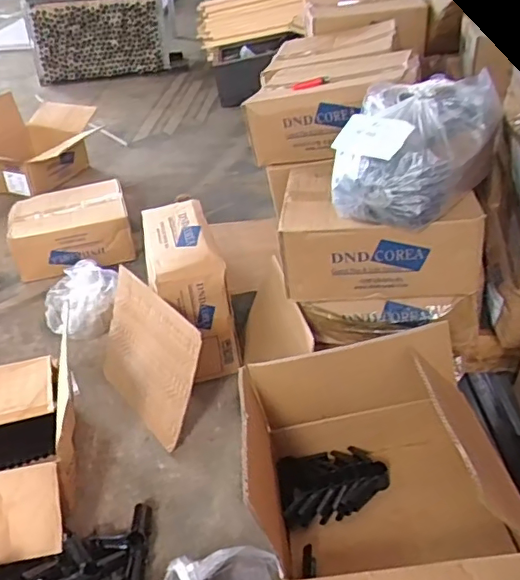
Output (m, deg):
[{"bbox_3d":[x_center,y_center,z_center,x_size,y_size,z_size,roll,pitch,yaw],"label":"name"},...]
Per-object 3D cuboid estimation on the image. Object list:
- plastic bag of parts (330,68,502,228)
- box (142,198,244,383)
[{"bbox_3d":[0.246,-0.230,0.910,0.229,0.164,0.213,7,36,14],"label":"plastic bag of parts"},{"bbox_3d":[-0.158,0.003,1.220,0.147,0.272,0.333,-12,36,-13],"label":"box"}]

